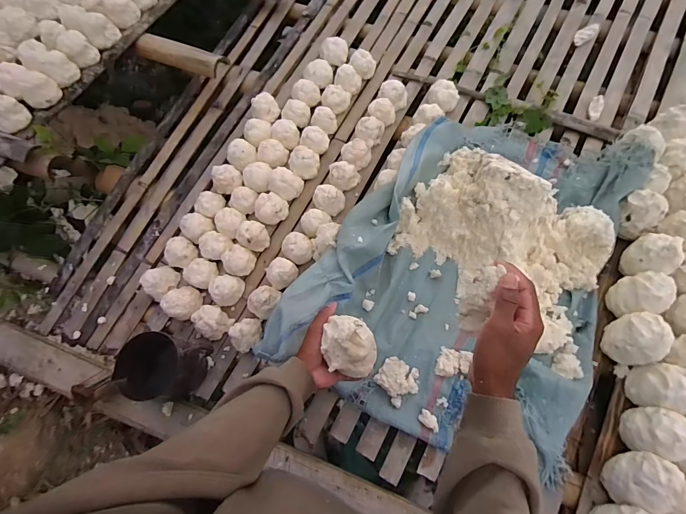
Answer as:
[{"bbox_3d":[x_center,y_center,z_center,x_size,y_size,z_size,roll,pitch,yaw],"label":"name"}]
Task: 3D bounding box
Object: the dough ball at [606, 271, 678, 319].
[{"bbox_3d":[0.587,0.075,0.734,0.074,0.086,0.078,0,70,1],"label":"dough ball"}]

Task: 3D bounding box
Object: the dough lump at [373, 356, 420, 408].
[{"bbox_3d":[0.110,0.242,0.739,0.077,0.022,0.080,-37,74,-12],"label":"dough lump"}]

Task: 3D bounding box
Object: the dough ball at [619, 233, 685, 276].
[{"bbox_3d":[0.626,-0.004,0.749,0.088,0.095,0.082,0,70,1],"label":"dough ball"}]

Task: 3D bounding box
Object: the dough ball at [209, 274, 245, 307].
[{"bbox_3d":[-0.254,0.070,0.811,0.058,0.049,0.071,20,71,8],"label":"dough ball"}]

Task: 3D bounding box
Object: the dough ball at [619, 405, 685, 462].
[{"bbox_3d":[0.551,0.305,0.642,0.072,0.090,0.082,12,70,5],"label":"dough ball"}]

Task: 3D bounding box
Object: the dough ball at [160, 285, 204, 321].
[{"bbox_3d":[-0.349,0.102,0.814,0.075,0.058,0.071,0,70,1],"label":"dough ball"}]

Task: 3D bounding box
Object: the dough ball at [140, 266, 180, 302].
[{"bbox_3d":[-0.408,0.058,0.843,0.072,0.063,0.074,32,73,12],"label":"dough ball"}]

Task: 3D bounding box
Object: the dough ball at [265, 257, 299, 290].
[{"bbox_3d":[-0.132,0.039,0.819,0.065,0.056,0.065,0,70,1],"label":"dough ball"}]

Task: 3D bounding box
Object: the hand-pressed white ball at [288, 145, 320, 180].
[{"bbox_3d":[-0.095,-0.232,0.912,0.073,0.056,0.074,0,70,1],"label":"hand-pressed white ball"}]

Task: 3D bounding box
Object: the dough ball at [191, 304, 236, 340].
[{"bbox_3d":[-0.280,0.138,0.789,0.065,0.047,0.063,0,70,1],"label":"dough ball"}]

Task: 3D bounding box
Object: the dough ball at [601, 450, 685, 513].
[{"bbox_3d":[0.505,0.379,0.619,0.091,0.094,0.083,-41,74,-13],"label":"dough ball"}]

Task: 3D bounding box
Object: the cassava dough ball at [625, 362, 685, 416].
[{"bbox_3d":[0.584,0.236,0.673,0.076,0.083,0.082,15,71,6],"label":"cassava dough ball"}]

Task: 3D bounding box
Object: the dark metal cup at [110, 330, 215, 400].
[{"bbox_3d":[-0.346,0.218,0.734,0.141,0.150,0.121,4,70,2],"label":"dark metal cup"}]

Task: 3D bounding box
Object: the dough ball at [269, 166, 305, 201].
[{"bbox_3d":[-0.142,-0.178,0.887,0.075,0.054,0.070,0,70,1],"label":"dough ball"}]

